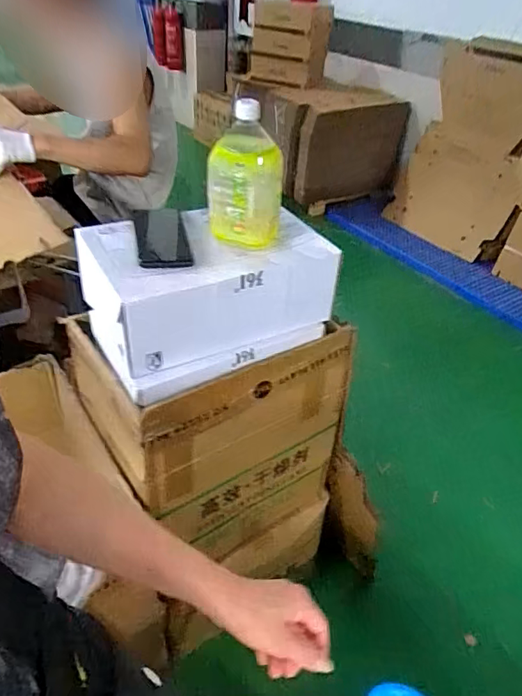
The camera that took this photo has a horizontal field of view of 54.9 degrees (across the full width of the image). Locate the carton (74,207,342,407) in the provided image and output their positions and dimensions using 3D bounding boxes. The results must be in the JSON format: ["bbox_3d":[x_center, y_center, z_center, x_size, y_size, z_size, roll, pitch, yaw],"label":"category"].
[{"bbox_3d":[-0.080,-0.091,0.772,0.313,0.157,0.219,-19,42,-26],"label":"carton"}]

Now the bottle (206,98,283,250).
[{"bbox_3d":[-0.023,-0.238,0.710,0.105,0.185,0.081,0,37,-2],"label":"bottle"}]

